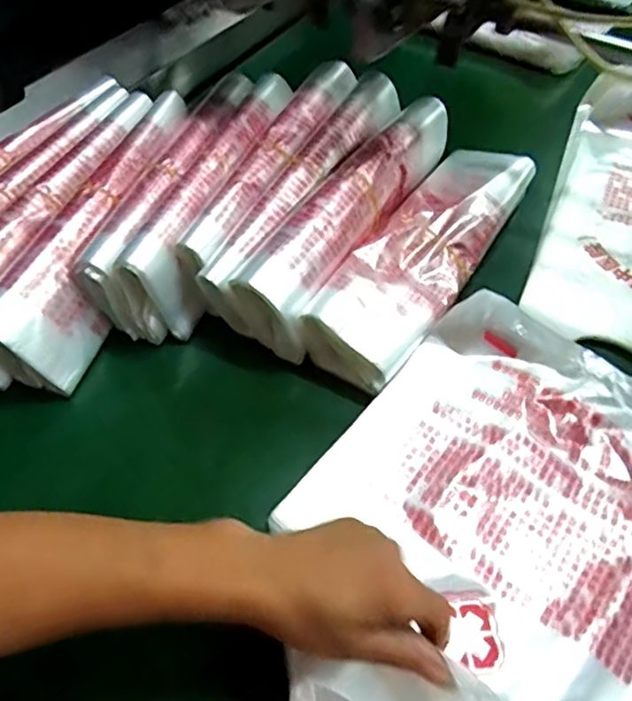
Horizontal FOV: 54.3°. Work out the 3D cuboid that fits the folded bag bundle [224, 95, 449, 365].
[{"bbox_3d":[0.038,-0.125,0.561,0.057,0.071,0.292,28,57,19],"label":"folded bag bundle"}]

